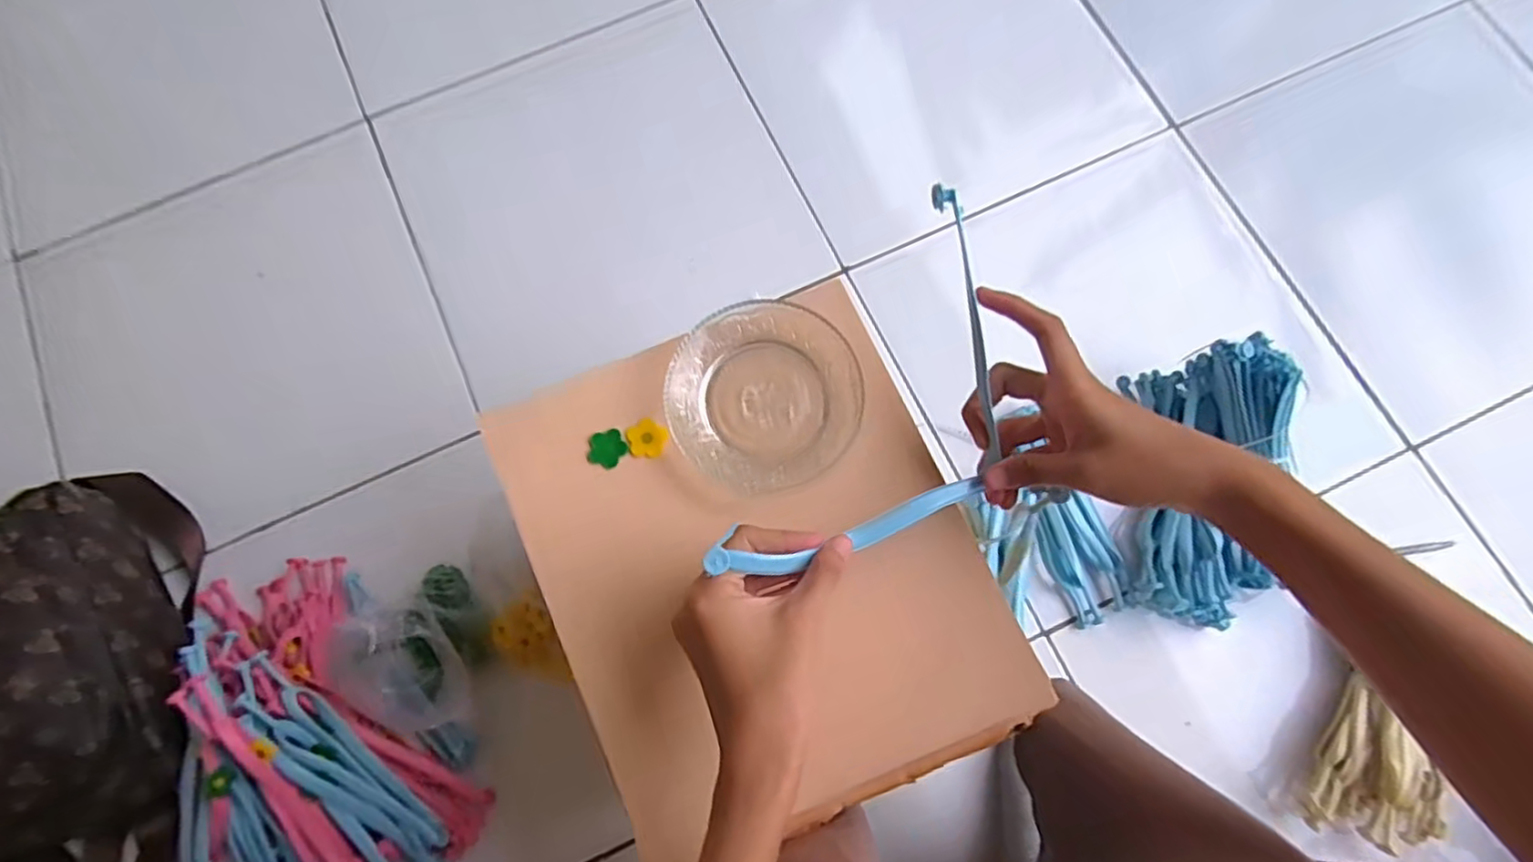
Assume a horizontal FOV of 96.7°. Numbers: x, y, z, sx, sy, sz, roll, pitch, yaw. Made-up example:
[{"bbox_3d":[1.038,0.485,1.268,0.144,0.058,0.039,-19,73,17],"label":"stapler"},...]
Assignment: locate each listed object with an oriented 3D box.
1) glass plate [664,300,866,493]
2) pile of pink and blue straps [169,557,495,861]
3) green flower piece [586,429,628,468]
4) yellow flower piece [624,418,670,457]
[{"bbox_3d":[0.000,-0.021,0.414,0.113,0.018,0.110,0,75,2],"label":"glass plate"},{"bbox_3d":[-0.391,0.246,0.556,0.205,0.101,0.307,-28,76,-5],"label":"pile of pink and blue straps"},{"bbox_3d":[-0.097,0.010,0.412,0.023,0.004,0.023,0,75,2],"label":"green flower piece"},{"bbox_3d":[-0.074,0.004,0.419,0.024,0.004,0.023,0,75,2],"label":"yellow flower piece"}]

